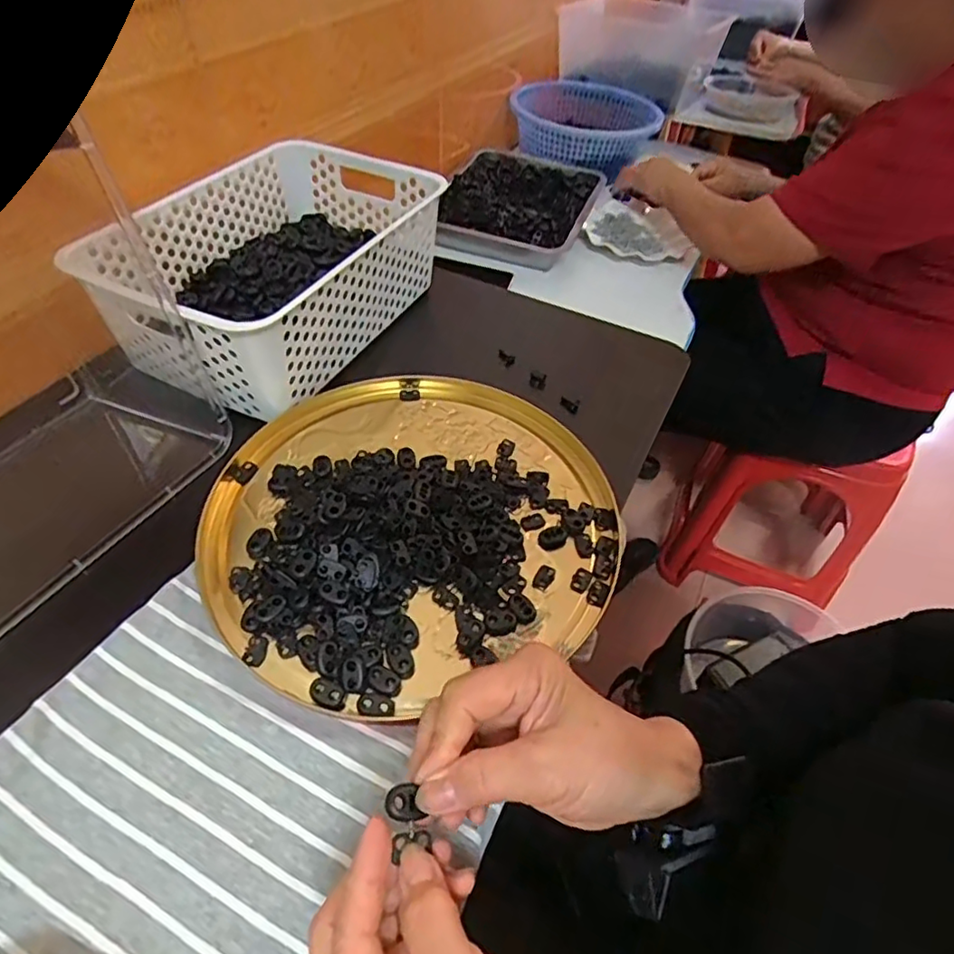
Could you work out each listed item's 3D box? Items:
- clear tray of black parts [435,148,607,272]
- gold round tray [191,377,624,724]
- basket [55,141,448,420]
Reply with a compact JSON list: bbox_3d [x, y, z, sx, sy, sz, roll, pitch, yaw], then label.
[{"bbox_3d":[0.066,-0.450,0.978,0.232,0.046,0.321,17,50,10],"label":"clear tray of black parts"},{"bbox_3d":[-0.049,0.018,0.441,0.291,0.029,0.271,2,49,-2],"label":"gold round tray"},{"bbox_3d":[-0.184,-0.205,0.556,0.198,0.117,0.313,23,51,15],"label":"basket"}]

